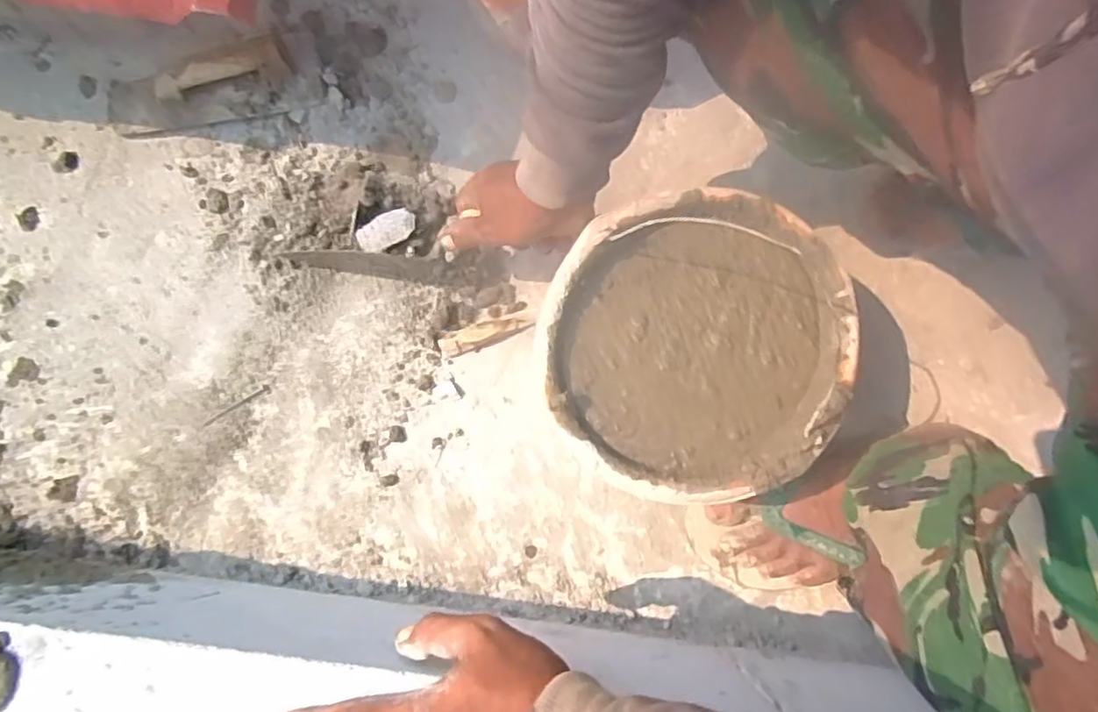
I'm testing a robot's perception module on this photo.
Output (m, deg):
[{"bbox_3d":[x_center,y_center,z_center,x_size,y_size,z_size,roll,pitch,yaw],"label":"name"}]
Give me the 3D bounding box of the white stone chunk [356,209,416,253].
[{"bbox_3d":[-0.158,-0.123,0.655,0.058,0.014,0.027,-29,82,-6],"label":"white stone chunk"}]

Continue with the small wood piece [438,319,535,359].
[{"bbox_3d":[-0.065,-0.022,0.686,0.095,0.017,0.023,-17,80,-4],"label":"small wood piece"}]

